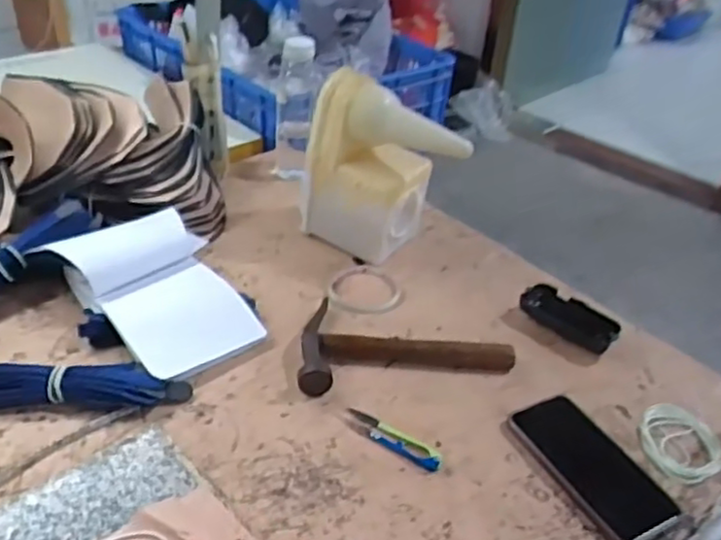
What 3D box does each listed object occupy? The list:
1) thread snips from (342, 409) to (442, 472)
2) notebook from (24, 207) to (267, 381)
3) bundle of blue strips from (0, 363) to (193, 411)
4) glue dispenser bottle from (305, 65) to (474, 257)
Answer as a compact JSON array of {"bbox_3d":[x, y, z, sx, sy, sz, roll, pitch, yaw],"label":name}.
[{"bbox_3d":[0.029,0.155,0.633,0.101,0.009,0.023,27,41,24],"label":"thread snips"},{"bbox_3d":[-0.205,0.020,0.725,0.208,0.069,0.152,31,42,29],"label":"notebook"},{"bbox_3d":[-0.273,0.107,0.628,0.220,0.031,0.039,0,37,-9],"label":"bundle of blue strips"},{"bbox_3d":[0.030,-0.115,0.829,0.181,0.195,0.092,22,39,23],"label":"glue dispenser bottle"}]

